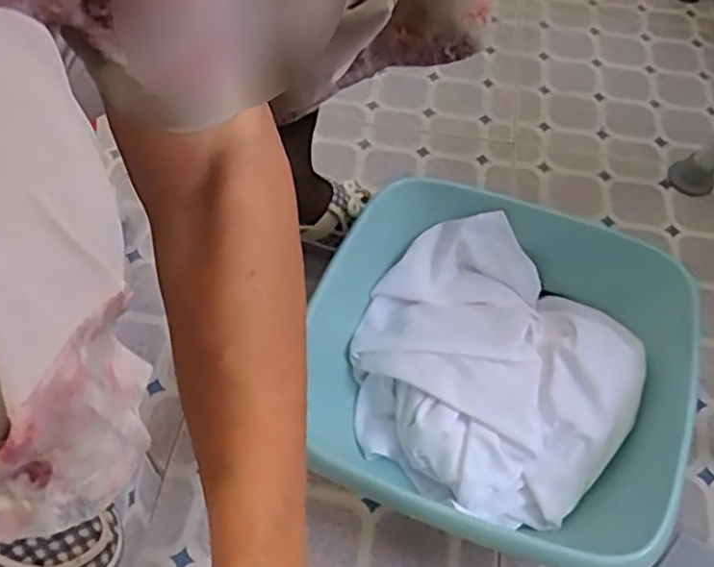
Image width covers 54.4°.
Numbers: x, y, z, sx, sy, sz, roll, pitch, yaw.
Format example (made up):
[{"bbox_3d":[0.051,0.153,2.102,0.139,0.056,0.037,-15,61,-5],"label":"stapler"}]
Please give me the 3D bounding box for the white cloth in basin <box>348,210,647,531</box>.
[{"bbox_3d":[0.117,0.076,0.640,0.258,0.084,0.241,34,58,19],"label":"white cloth in basin"}]

